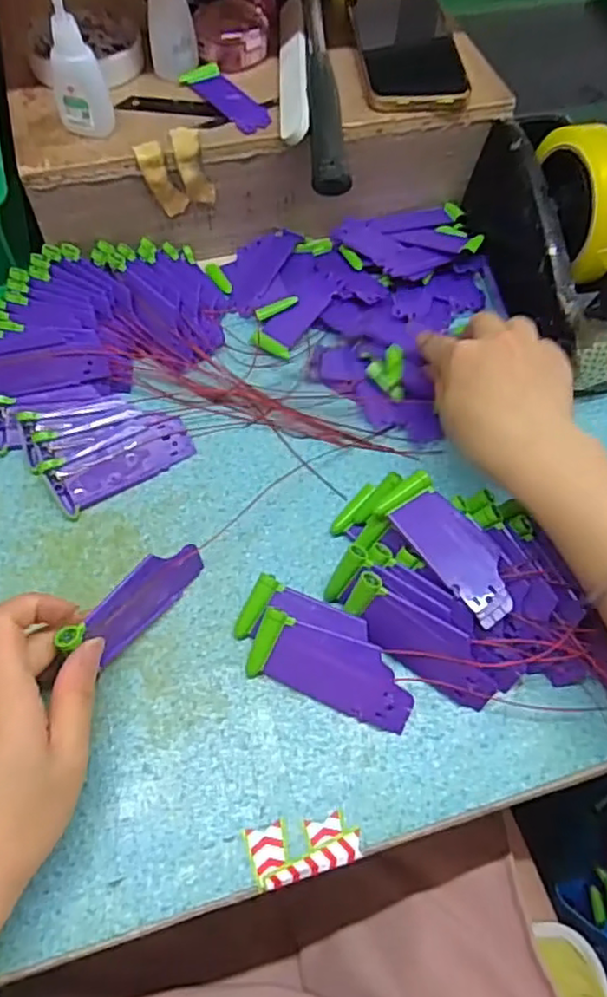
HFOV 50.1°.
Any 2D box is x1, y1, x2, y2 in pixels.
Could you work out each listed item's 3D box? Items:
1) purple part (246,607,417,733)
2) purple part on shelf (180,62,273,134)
[{"bbox_3d":[0.015,0.091,0.345,0.086,0.010,0.039,24,97,7],"label":"purple part"},{"bbox_3d":[-0.051,-0.278,0.451,0.031,0.007,0.077,-34,67,-19],"label":"purple part on shelf"}]

